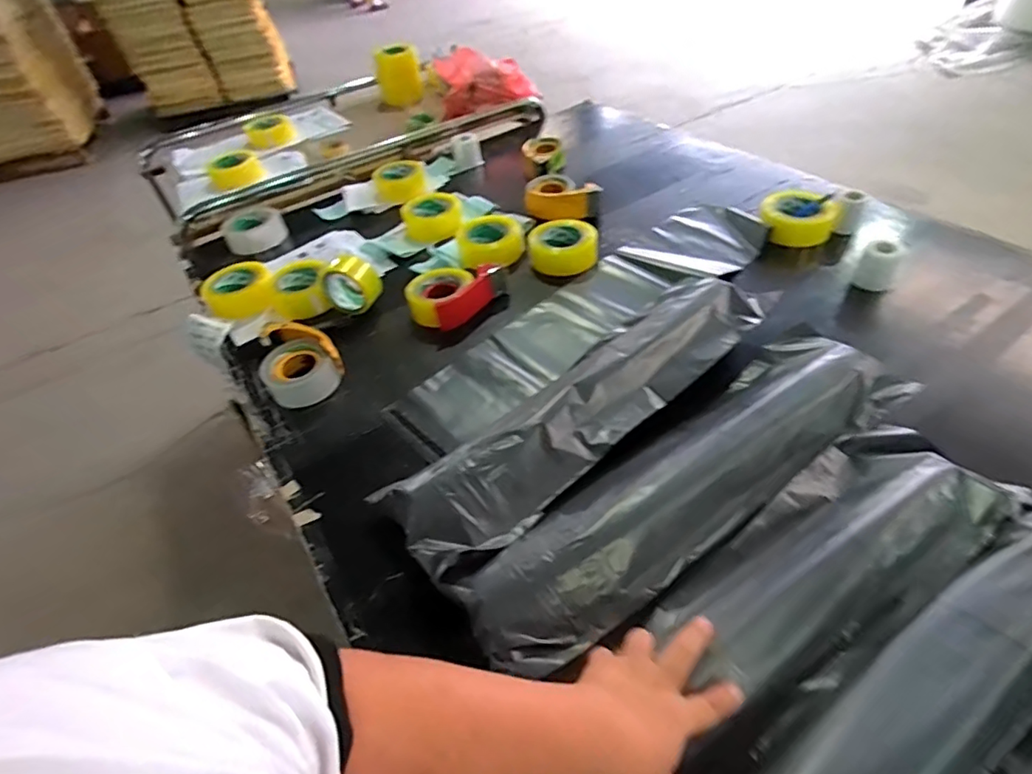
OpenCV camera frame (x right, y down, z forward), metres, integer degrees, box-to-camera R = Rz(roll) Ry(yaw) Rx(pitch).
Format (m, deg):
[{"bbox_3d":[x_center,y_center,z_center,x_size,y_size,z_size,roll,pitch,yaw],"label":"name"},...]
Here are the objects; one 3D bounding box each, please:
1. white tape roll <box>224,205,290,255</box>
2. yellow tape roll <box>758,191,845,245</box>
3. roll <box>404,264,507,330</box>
[{"bbox_3d":[-0.584,-0.352,1.220,0.129,0.057,0.129,-2,47,3],"label":"white tape roll"},{"bbox_3d":[0.558,-0.333,1.072,0.130,0.058,0.130,-2,47,3],"label":"yellow tape roll"},{"bbox_3d":[-0.114,-0.179,0.997,0.179,0.049,0.120,-36,54,-25],"label":"roll"}]

